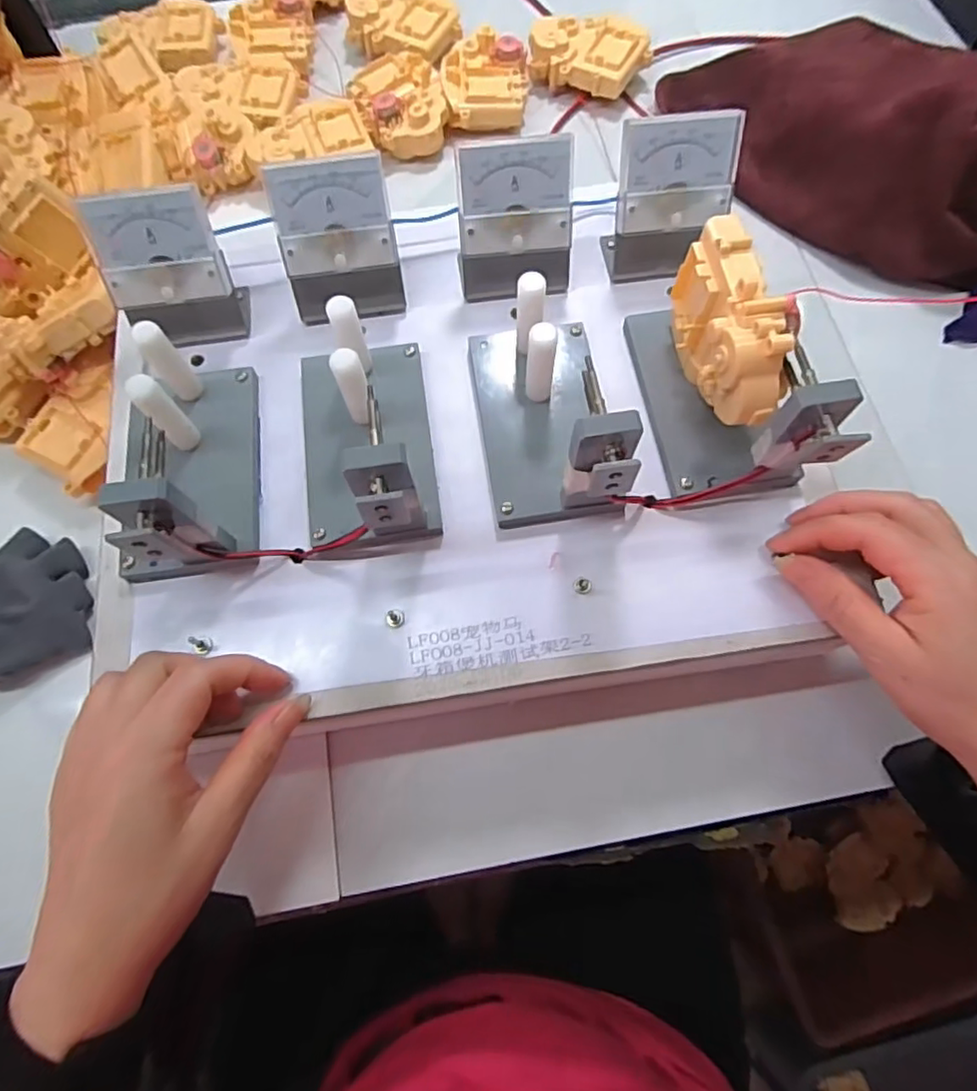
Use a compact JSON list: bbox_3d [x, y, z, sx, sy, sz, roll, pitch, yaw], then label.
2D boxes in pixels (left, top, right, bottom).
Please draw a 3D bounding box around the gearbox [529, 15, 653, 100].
[{"bbox_3d":[0.084,-0.419,0.523,0.096,0.028,0.060,22,72,9],"label":"gearbox"}]

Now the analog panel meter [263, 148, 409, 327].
[{"bbox_3d":[-0.084,-0.170,0.349,0.063,0.075,0.041,-6,70,-1],"label":"analog panel meter"}]

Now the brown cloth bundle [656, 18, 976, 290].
[{"bbox_3d":[0.271,-0.318,0.459,0.137,0.098,0.292,-34,73,-11],"label":"brown cloth bundle"}]

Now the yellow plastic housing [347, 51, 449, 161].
[{"bbox_3d":[-0.073,-0.366,0.508,0.066,0.024,0.097,-25,71,-8],"label":"yellow plastic housing"}]

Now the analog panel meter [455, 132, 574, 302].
[{"bbox_3d":[0.015,-0.183,0.353,0.066,0.073,0.041,-5,70,-1],"label":"analog panel meter"}]

